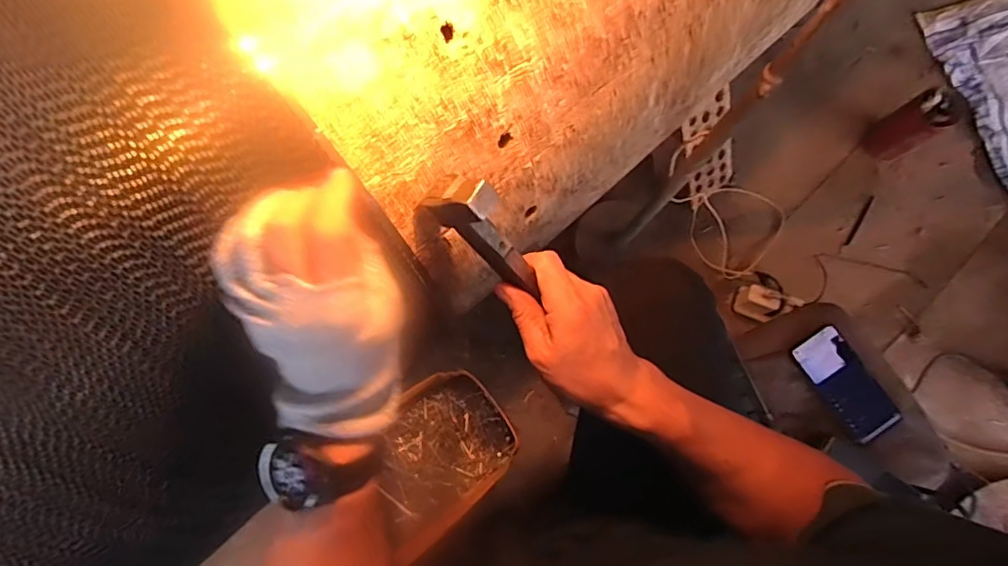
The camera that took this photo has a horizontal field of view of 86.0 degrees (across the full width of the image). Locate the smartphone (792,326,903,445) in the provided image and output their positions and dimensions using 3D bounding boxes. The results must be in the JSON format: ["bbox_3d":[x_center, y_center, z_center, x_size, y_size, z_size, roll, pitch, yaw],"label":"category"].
[{"bbox_3d":[0.472,0.138,0.743,0.072,0.012,0.149,-31,78,4],"label":"smartphone"}]

